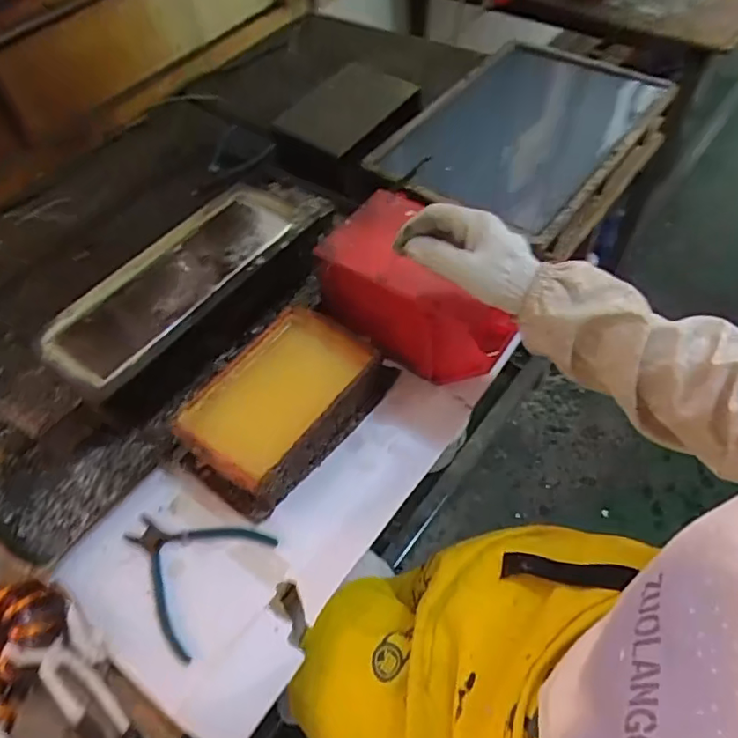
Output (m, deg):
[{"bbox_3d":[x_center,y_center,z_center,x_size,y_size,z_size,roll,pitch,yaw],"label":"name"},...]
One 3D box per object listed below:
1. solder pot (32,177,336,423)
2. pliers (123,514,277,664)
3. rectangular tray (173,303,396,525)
[{"bbox_3d":[-0.210,-0.088,0.703,0.150,0.109,0.366,32,64,24],"label":"solder pot"},{"bbox_3d":[-0.185,0.190,0.550,0.136,0.016,0.128,26,62,21],"label":"pliers"},{"bbox_3d":[-0.093,0.037,0.600,0.137,0.070,0.211,32,64,24],"label":"rectangular tray"}]

